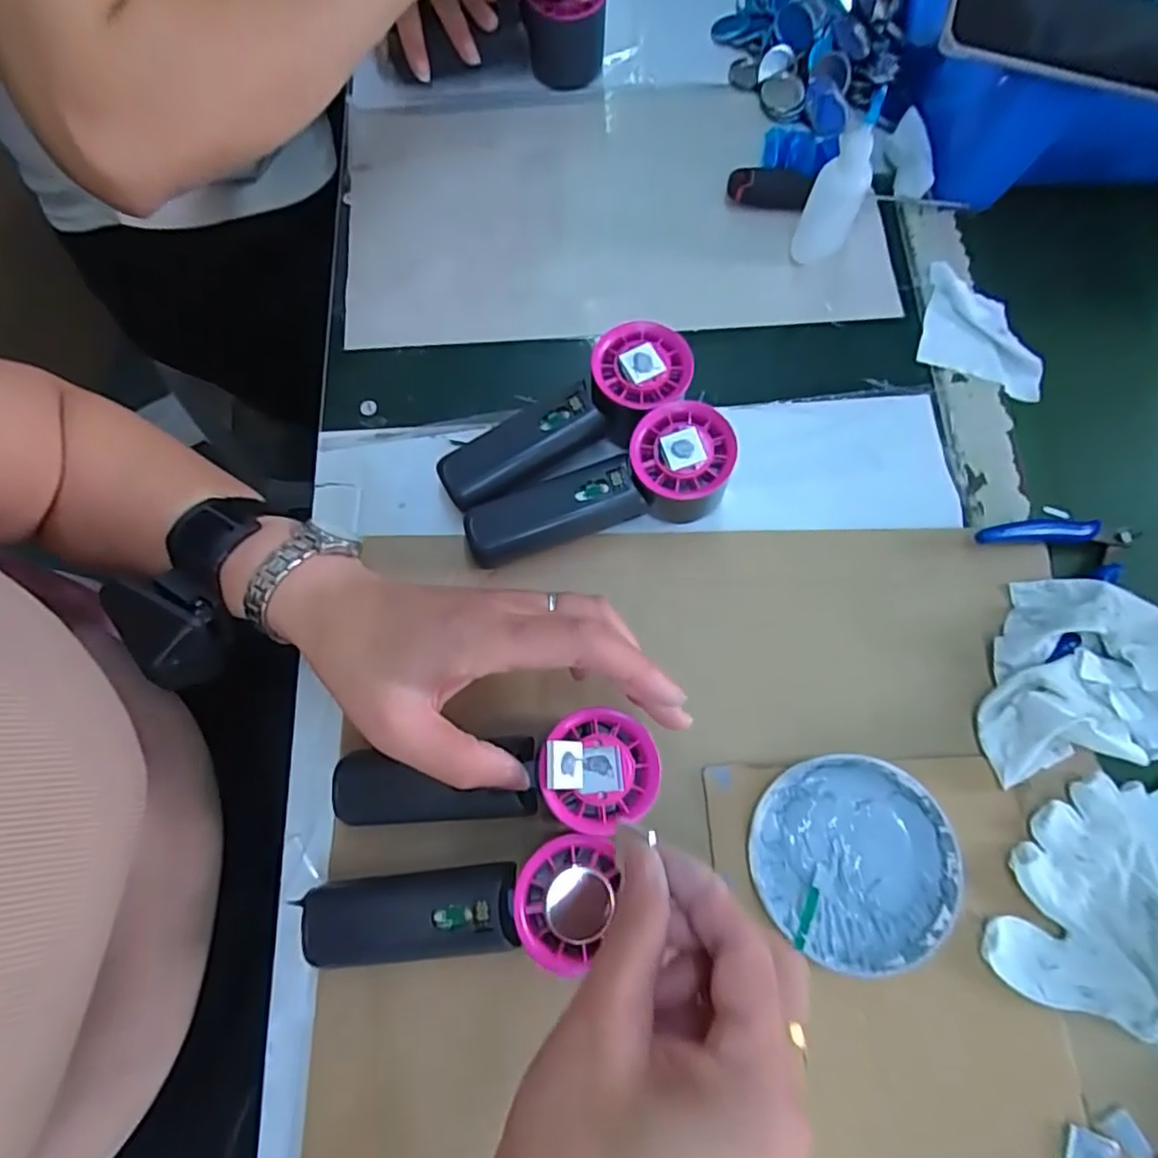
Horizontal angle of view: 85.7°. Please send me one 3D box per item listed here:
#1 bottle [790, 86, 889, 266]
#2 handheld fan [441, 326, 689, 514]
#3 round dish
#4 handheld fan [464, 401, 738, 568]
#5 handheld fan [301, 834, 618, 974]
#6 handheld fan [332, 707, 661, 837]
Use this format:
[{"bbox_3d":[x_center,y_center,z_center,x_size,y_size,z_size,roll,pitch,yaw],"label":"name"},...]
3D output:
[{"bbox_3d":[0.165,-0.248,0.389,0.033,0.087,0.039,23,76,8],"label":"bottle"},{"bbox_3d":[-0.006,-0.088,0.372,0.157,0.052,0.055,-34,76,-8],"label":"handheld fan"},{"bbox_3d":[0.140,0.143,0.320,0.098,0.016,0.097,0,74,1],"label":"round dish"},{"bbox_3d":[0.012,-0.043,0.358,0.151,0.053,0.052,-25,75,-6],"label":"handheld fan"},{"bbox_3d":[-0.057,0.161,0.301,0.147,0.050,0.051,-11,74,-2],"label":"handheld fan"},{"bbox_3d":[-0.044,0.096,0.296,0.158,0.031,0.052,-9,74,9],"label":"handheld fan"}]

